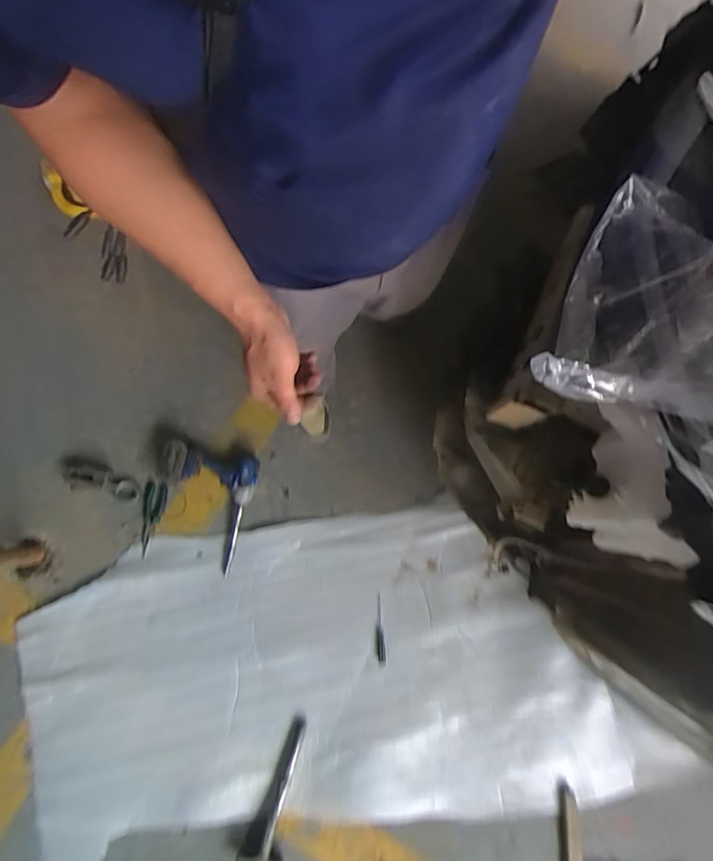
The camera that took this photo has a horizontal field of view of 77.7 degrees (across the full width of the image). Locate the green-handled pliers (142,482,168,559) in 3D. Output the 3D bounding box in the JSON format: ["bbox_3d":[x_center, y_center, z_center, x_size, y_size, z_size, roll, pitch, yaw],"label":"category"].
[{"bbox_3d":[-0.558,0.243,1.216,0.058,0.014,0.192,5,86,-17],"label":"green-handled pliers"}]

